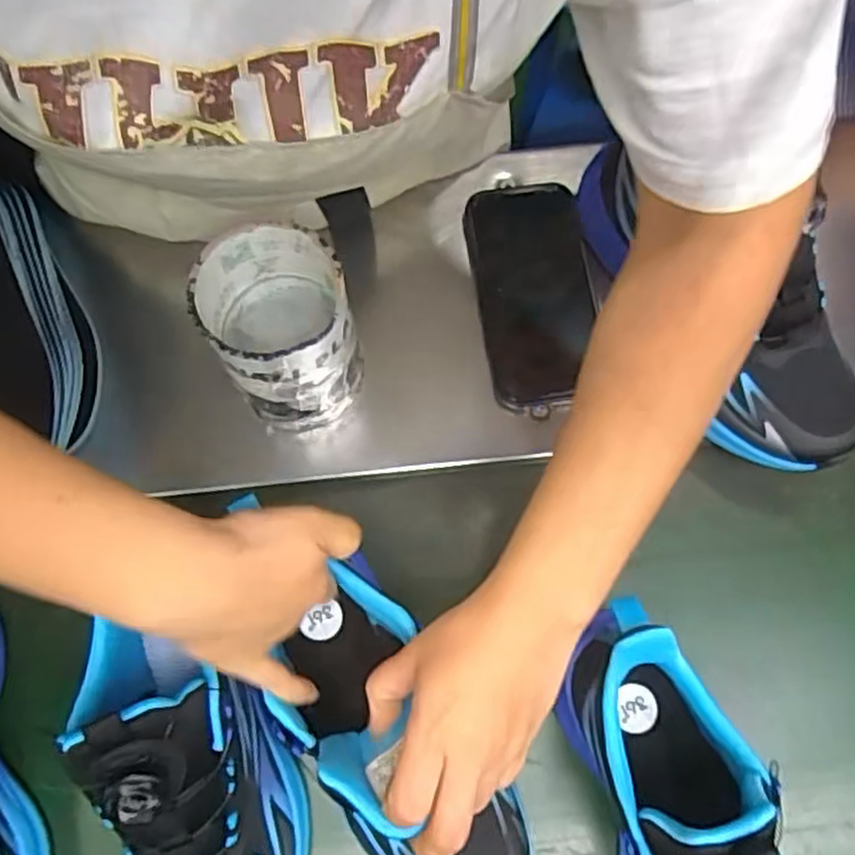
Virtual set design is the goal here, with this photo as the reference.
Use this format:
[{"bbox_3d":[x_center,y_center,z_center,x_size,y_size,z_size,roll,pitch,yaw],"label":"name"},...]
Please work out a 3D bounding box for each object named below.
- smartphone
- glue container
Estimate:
[{"bbox_3d":[0.072,-0.092,0.508,0.077,0.017,0.160,-6,74,-2],"label":"smartphone"},{"bbox_3d":[-0.086,-0.057,0.439,0.078,0.110,0.084,-10,73,-3],"label":"glue container"}]

